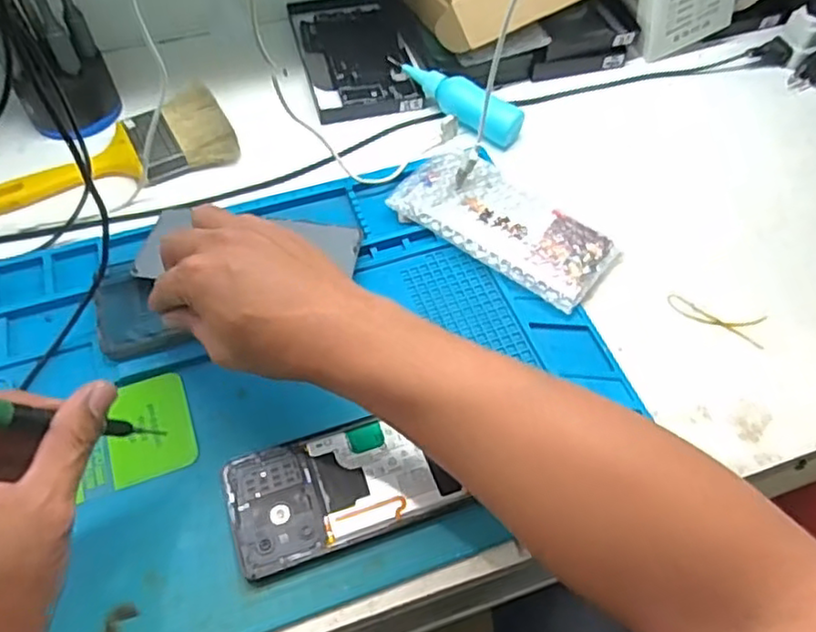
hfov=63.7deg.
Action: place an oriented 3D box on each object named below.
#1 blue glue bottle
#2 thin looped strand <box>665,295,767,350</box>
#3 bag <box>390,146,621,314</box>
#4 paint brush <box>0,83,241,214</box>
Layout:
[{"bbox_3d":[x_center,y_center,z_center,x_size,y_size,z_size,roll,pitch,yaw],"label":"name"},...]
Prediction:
[{"bbox_3d":[0.039,-0.202,0.601,0.140,0.030,0.033,36,63,21],"label":"blue glue bottle"},{"bbox_3d":[0.232,-0.001,0.494,0.071,0.006,0.034,23,59,14],"label":"thin looped strand"},{"bbox_3d":[0.075,-0.075,0.520,0.095,0.016,0.174,-40,67,-21],"label":"bag"},{"bbox_3d":[-0.257,-0.131,0.555,0.216,0.023,0.078,-25,60,-16],"label":"paint brush"}]

